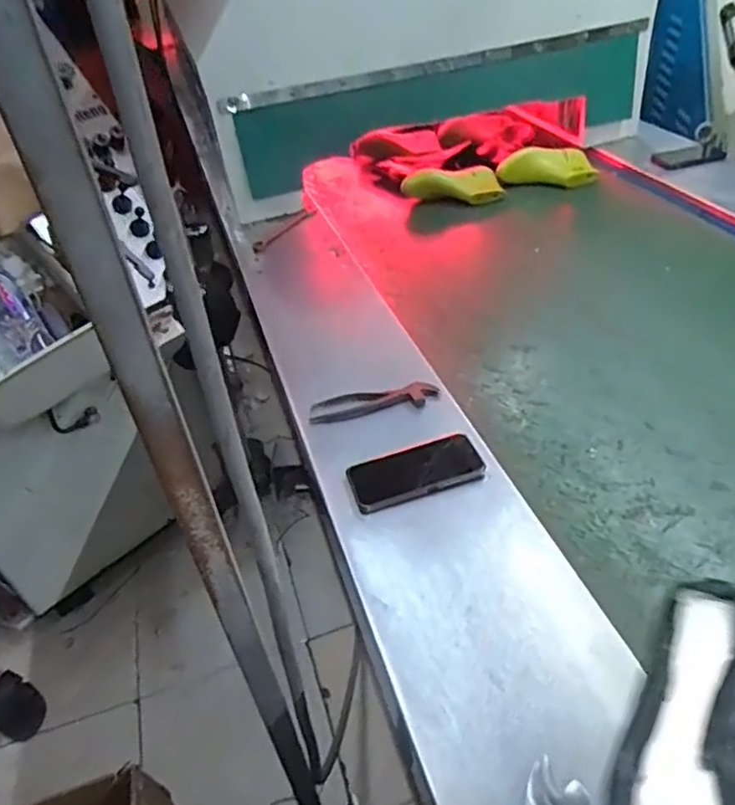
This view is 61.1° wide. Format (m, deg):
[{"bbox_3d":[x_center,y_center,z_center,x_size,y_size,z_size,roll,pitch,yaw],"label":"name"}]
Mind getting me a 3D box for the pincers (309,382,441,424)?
[{"bbox_3d":[0.011,-0.003,0.928,0.189,0.019,0.049,-7,41,0],"label":"pincers"}]

